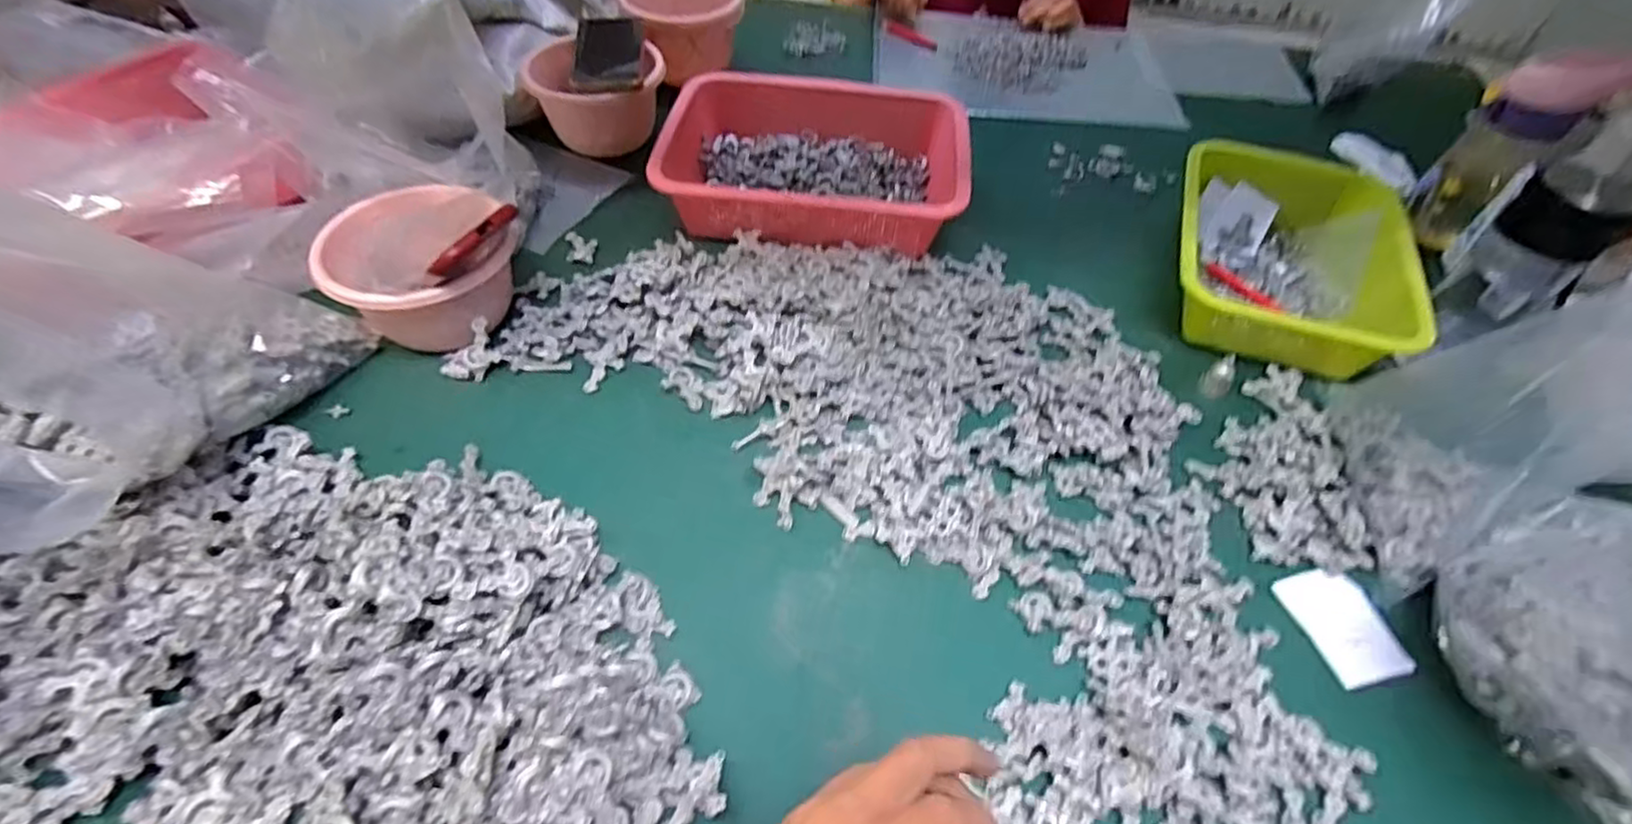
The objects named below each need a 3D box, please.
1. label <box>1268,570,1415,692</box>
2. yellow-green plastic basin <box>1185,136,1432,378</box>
[{"bbox_3d":[0.357,0.144,0.473,0.052,0.007,0.080,-14,42,4],"label":"label"},{"bbox_3d":[0.437,-0.145,0.659,0.189,0.067,0.262,17,52,14],"label":"yellow-green plastic basin"}]

